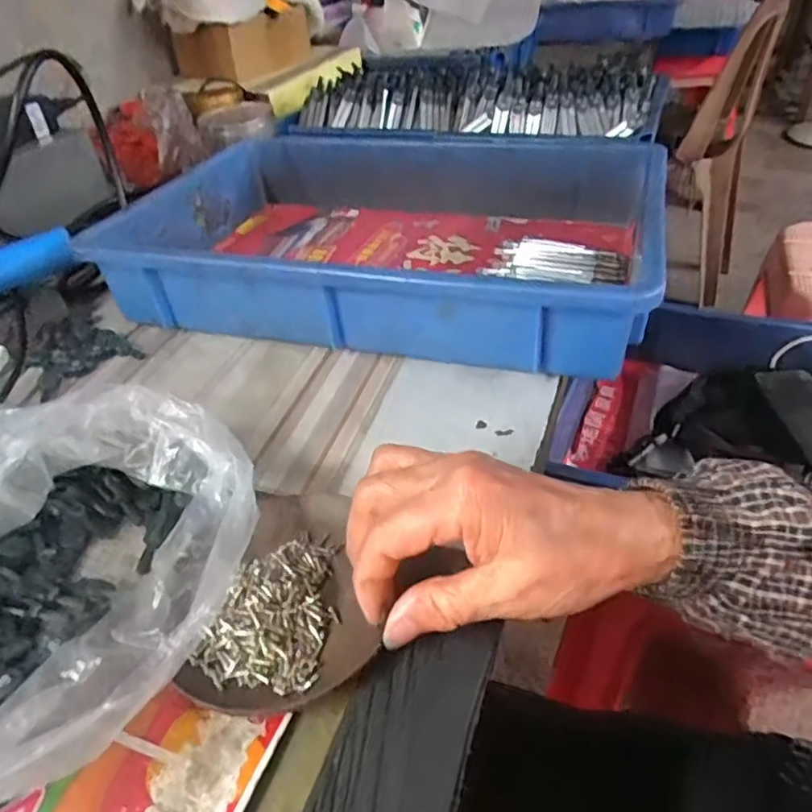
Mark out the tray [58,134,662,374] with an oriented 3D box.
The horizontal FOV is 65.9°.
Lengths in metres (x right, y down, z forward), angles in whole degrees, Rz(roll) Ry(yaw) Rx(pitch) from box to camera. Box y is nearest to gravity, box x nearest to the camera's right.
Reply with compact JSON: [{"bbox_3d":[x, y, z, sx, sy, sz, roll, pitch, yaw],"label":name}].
[{"bbox_3d":[-0.018,-0.156,0.554,0.443,0.078,0.312,8,40,16],"label":"tray"}]

